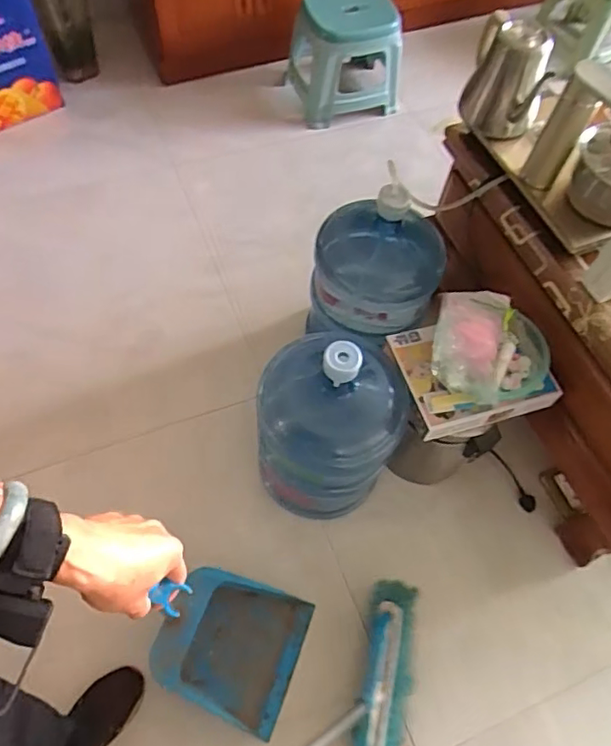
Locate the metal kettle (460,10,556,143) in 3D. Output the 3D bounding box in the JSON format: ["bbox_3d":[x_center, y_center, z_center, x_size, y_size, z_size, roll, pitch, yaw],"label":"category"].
[{"bbox_3d":[0.343,-0.501,0.978,0.123,0.157,0.132,19,62,6],"label":"metal kettle"}]

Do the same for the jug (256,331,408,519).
[{"bbox_3d":[0.043,0.087,1.066,0.258,0.433,0.252,9,61,1],"label":"jug"}]

